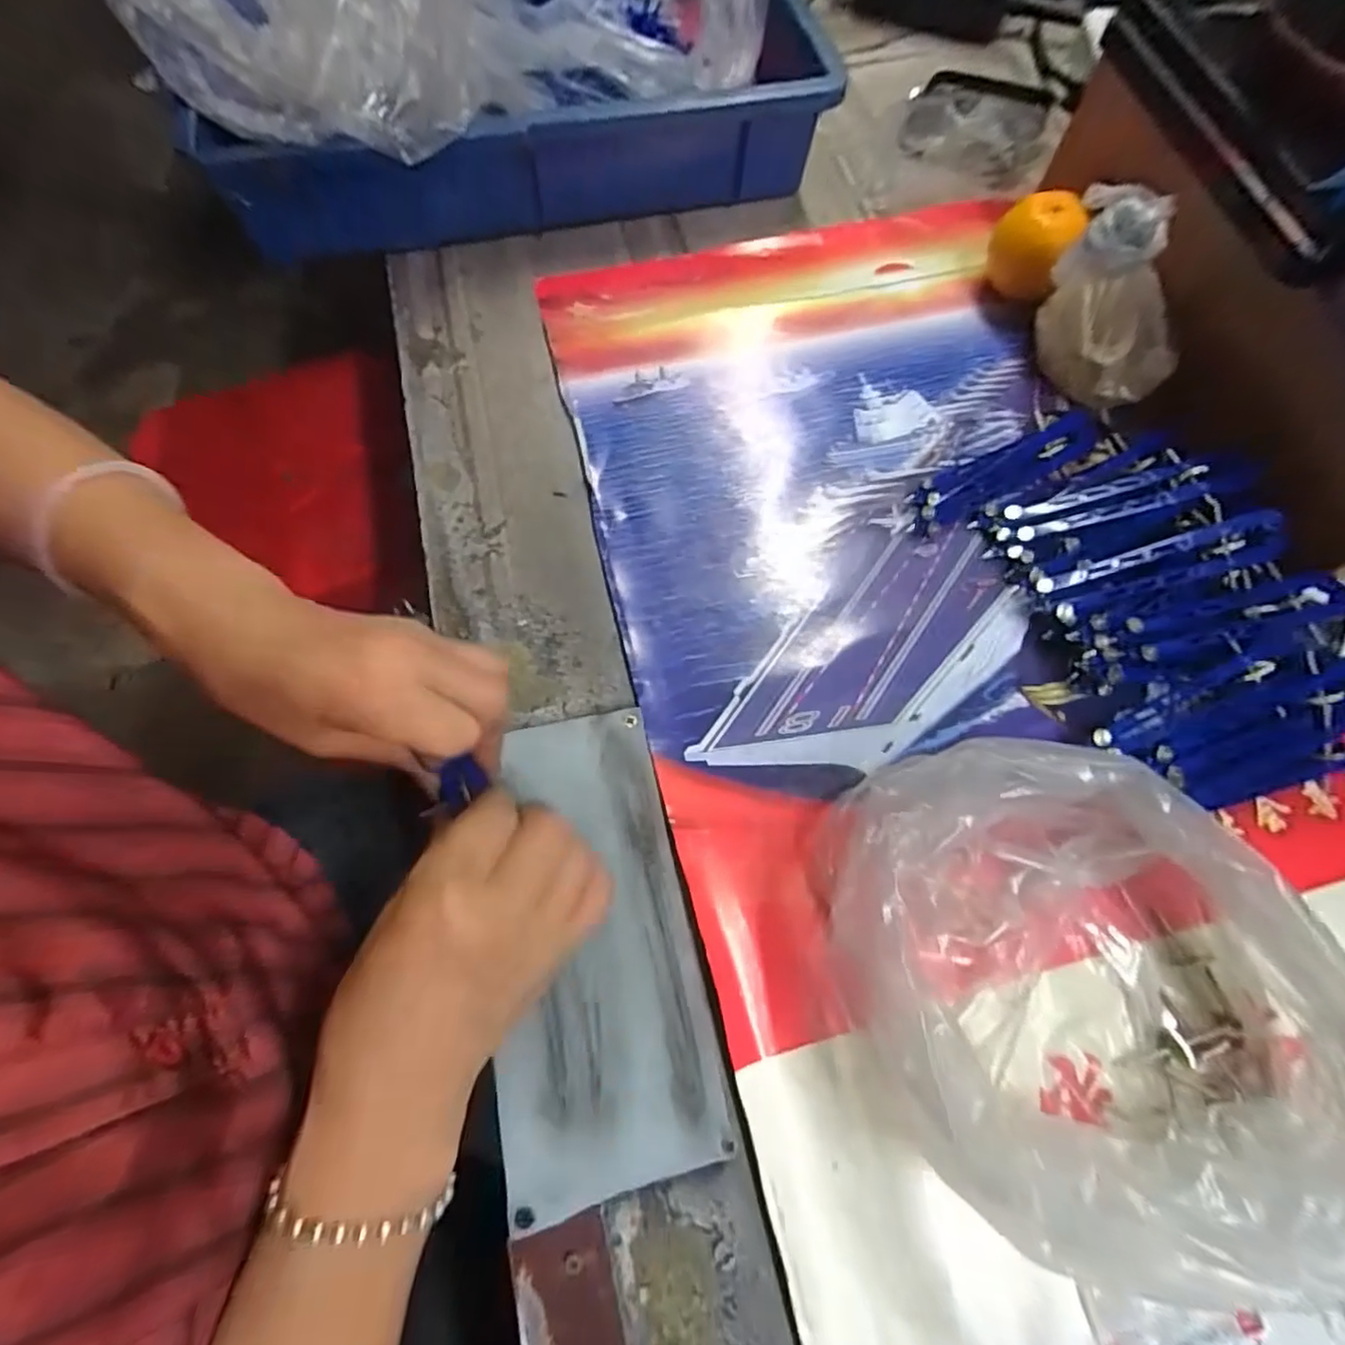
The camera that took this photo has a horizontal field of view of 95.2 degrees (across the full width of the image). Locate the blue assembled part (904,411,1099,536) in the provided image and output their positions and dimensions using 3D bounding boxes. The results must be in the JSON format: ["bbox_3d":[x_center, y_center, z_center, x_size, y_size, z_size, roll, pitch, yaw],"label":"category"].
[{"bbox_3d":[0.200,-0.123,0.369,0.133,0.020,0.031,-25,71,-10],"label":"blue assembled part"}]

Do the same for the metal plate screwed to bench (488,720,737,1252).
[{"bbox_3d":[-0.036,0.117,0.279,0.091,0.013,0.196,-10,69,-5],"label":"metal plate screwed to bench"}]

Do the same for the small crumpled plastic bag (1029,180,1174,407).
[{"bbox_3d":[0.258,-0.211,0.362,0.092,0.101,0.036,42,74,14],"label":"small crumpled plastic bag"}]

